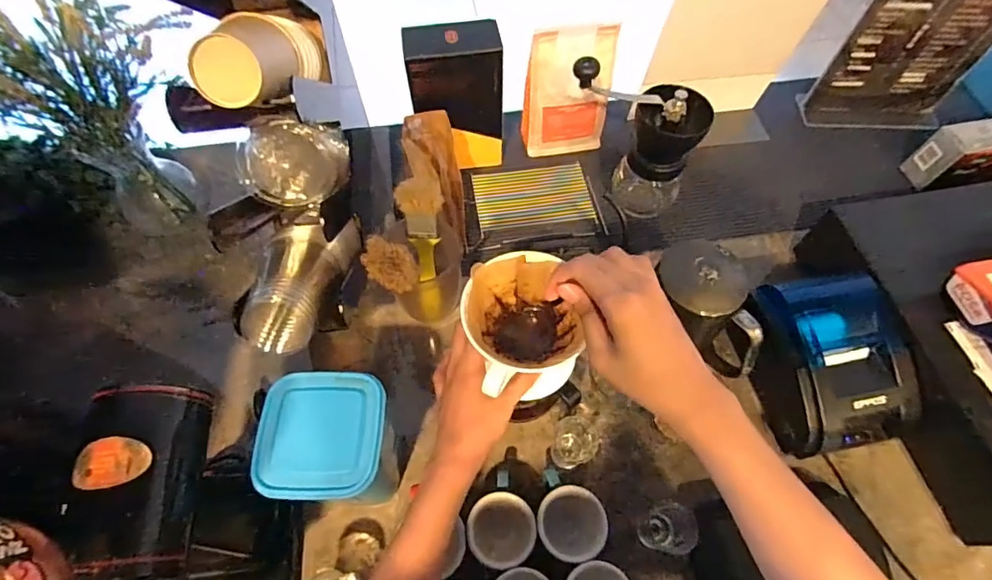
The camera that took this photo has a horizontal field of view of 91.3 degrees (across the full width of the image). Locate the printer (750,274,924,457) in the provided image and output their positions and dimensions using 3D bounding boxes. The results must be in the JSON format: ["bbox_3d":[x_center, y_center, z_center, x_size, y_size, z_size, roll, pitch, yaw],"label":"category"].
[{"bbox_3d":[0.365,0.076,0.530,0.137,0.095,0.175,-10,62,-6],"label":"printer"}]

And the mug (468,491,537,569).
[{"bbox_3d":[0.005,0.231,0.464,0.060,0.058,0.060,-4,61,-3],"label":"mug"}]

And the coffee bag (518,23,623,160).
[{"bbox_3d":[0.101,-0.274,0.678,0.119,0.168,0.049,-5,61,-4],"label":"coffee bag"}]

